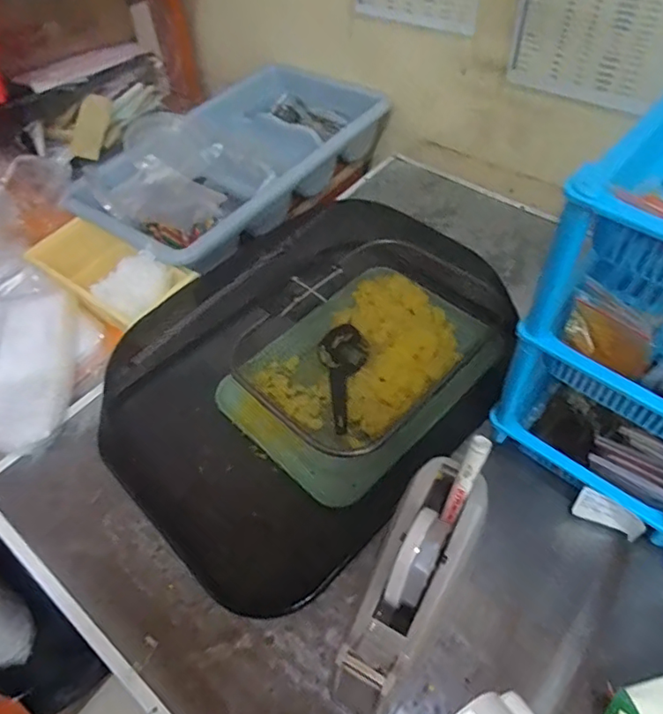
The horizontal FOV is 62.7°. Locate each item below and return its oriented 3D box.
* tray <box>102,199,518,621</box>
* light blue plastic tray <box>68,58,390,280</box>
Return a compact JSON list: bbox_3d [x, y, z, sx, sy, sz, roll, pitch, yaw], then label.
[{"bbox_3d":[-0.038,-0.005,0.638,0.390,0.076,0.461,37,62,27],"label":"tray"},{"bbox_3d":[-0.144,-0.327,0.882,0.287,0.068,0.518,30,59,24],"label":"light blue plastic tray"}]

